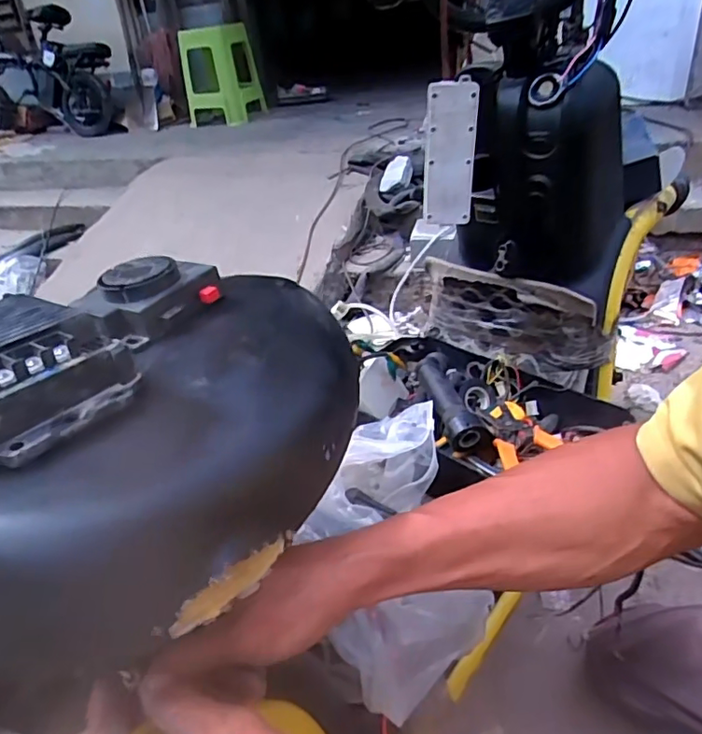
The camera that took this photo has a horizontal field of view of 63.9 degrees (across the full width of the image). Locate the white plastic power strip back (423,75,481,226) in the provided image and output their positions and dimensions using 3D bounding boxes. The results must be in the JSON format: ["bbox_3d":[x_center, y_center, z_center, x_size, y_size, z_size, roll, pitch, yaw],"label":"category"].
[{"bbox_3d":[0.124,-0.264,0.707,0.065,0.169,0.024,0,31,10],"label":"white plastic power strip back"}]

